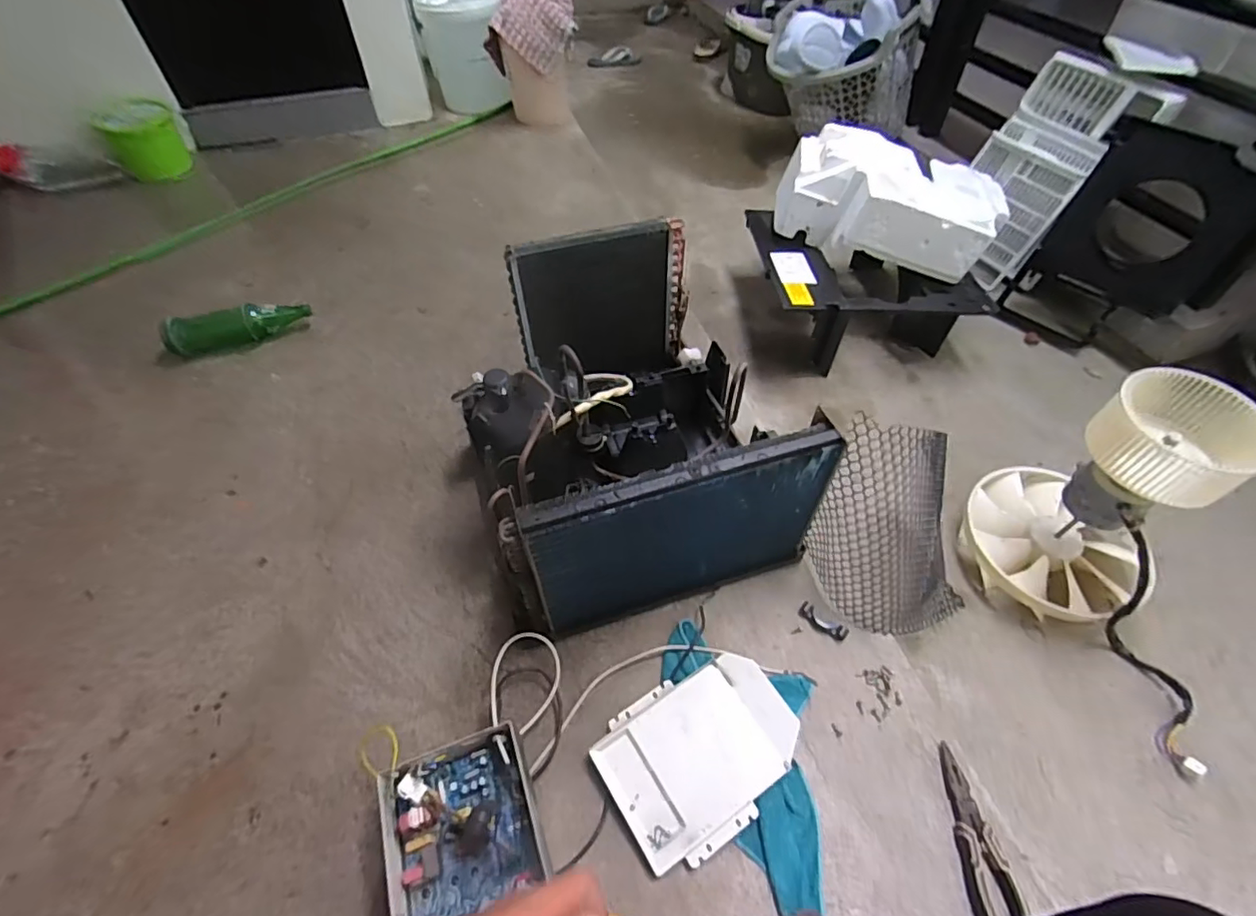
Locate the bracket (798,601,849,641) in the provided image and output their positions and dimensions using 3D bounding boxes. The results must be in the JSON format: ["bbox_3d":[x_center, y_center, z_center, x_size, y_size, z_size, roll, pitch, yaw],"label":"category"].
[{"bbox_3d":[0.276,0.233,0.811,0.070,0.013,0.020,34,59,27],"label":"bracket"}]

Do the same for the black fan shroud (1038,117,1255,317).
[{"bbox_3d":[1.084,-0.496,1.189,0.070,0.325,0.327,-10,40,-34],"label":"black fan shroud"}]

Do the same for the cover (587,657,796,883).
[{"bbox_3d":[0.093,0.365,0.712,0.235,0.044,0.172,-26,55,-19],"label":"cover"}]

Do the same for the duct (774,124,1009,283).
[{"bbox_3d":[0.565,-0.563,1.249,0.455,0.166,0.302,16,52,13],"label":"duct"}]

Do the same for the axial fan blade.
[{"bbox_3d":[0.700,0.138,0.946,0.242,0.098,0.275,-28,55,-20],"label":"axial fan blade"}]

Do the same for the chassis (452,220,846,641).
[{"bbox_3d":[-0.008,-0.068,0.882,0.405,0.302,0.520,-14,52,-10],"label":"chassis"}]

